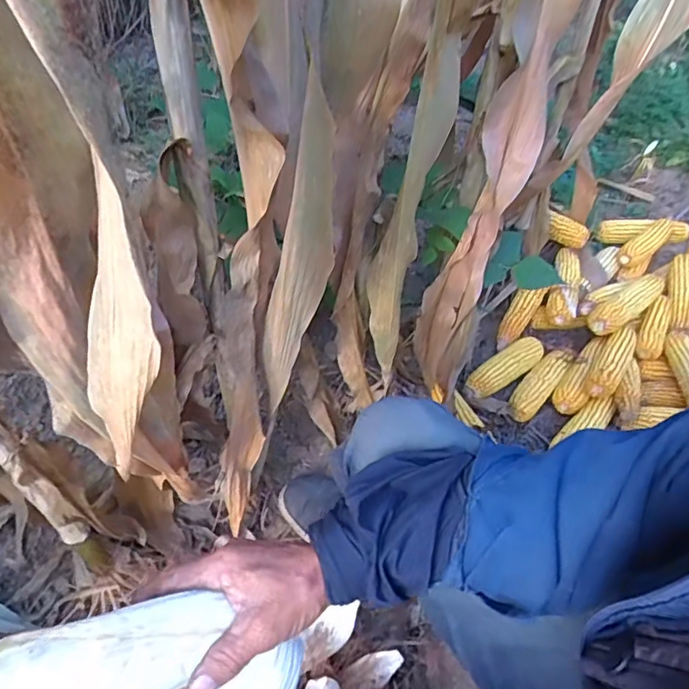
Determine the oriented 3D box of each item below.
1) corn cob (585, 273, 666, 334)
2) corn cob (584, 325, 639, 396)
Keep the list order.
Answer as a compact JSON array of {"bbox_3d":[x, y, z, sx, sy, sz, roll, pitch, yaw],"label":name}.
[{"bbox_3d":[0.562,-0.087,1.124,0.202,0.055,0.068,-33,61,-27],"label":"corn cob"},{"bbox_3d":[0.508,0.024,1.059,0.053,0.042,0.184,32,55,19],"label":"corn cob"}]

